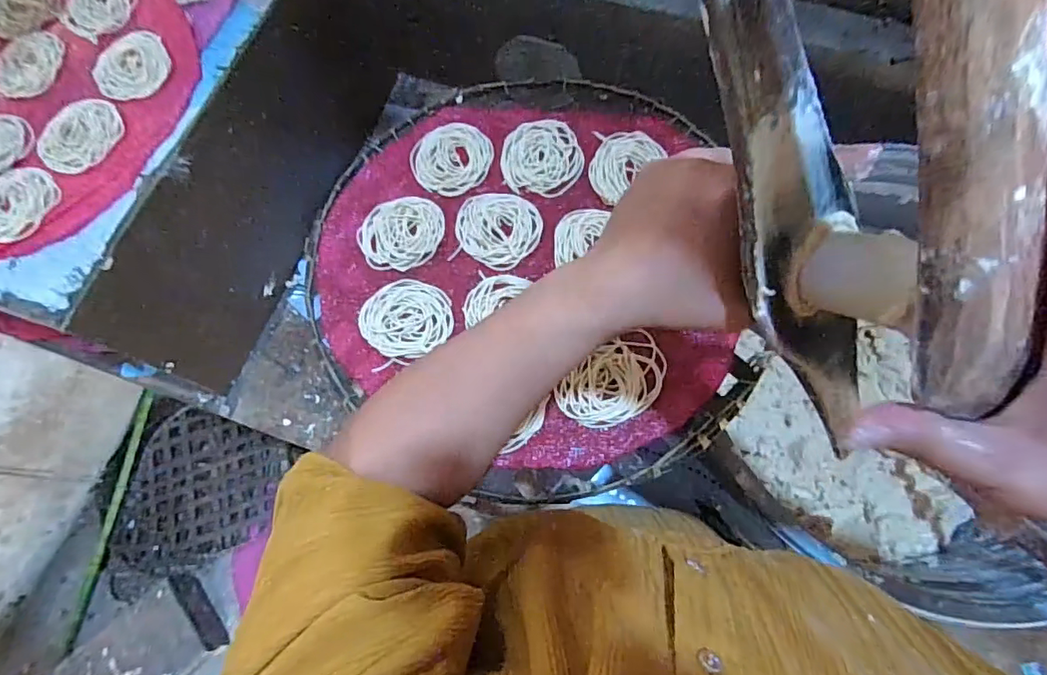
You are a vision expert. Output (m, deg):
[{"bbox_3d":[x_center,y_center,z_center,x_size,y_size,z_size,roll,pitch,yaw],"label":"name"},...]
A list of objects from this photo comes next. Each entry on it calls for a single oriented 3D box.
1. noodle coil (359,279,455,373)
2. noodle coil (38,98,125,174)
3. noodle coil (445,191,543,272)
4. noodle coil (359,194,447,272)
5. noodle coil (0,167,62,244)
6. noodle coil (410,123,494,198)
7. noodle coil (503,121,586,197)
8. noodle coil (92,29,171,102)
[{"bbox_3d":[-0.096,-0.017,0.436,0.071,0.010,0.071,-1,71,2],"label":"noodle coil"},{"bbox_3d":[-0.397,-0.182,0.475,0.065,0.005,0.073,32,75,13],"label":"noodle coil"},{"bbox_3d":[-0.022,-0.094,0.464,0.073,0.005,0.069,-1,71,2],"label":"noodle coil"},{"bbox_3d":[-0.107,-0.092,0.462,0.070,0.004,0.070,-1,71,2],"label":"noodle coil"},{"bbox_3d":[-0.436,-0.113,0.452,0.068,0.006,0.072,-1,71,2],"label":"noodle coil"},{"bbox_3d":[-0.067,-0.165,0.487,0.075,0.004,0.074,-1,71,2],"label":"noodle coil"},{"bbox_3d":[0.017,-0.166,0.485,0.072,0.004,0.075,-1,71,2],"label":"noodle coil"},{"bbox_3d":[-0.366,-0.255,0.495,0.066,0.004,0.078,-26,72,-6],"label":"noodle coil"}]

